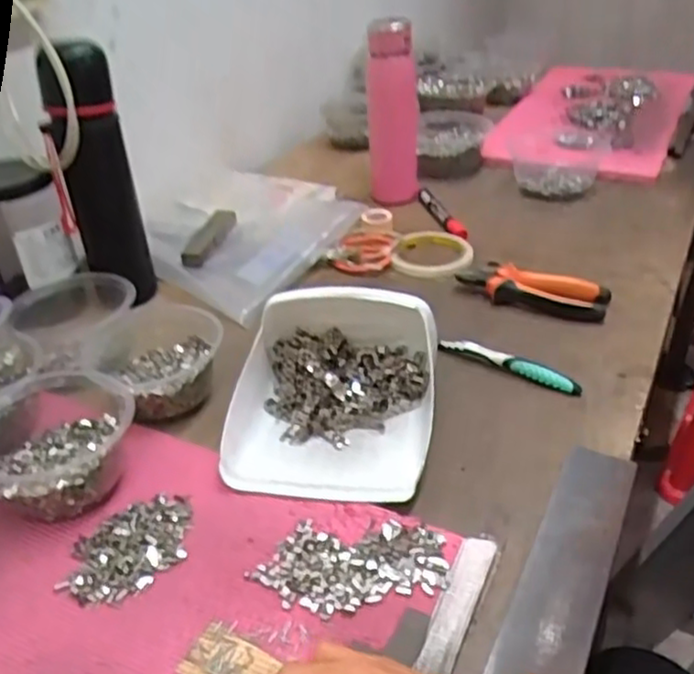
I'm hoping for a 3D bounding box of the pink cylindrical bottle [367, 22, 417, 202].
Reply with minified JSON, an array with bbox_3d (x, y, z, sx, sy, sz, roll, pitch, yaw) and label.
[{"bbox_3d":[0.059,-0.283,0.915,0.067,0.240,0.061,-3,33,2],"label":"pink cylindrical bottle"}]

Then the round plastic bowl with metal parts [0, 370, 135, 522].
[{"bbox_3d":[-0.214,0.073,0.516,0.111,0.059,0.120,-3,33,2],"label":"round plastic bowl with metal parts"}]

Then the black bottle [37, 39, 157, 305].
[{"bbox_3d":[-0.239,-0.155,0.685,0.063,0.227,0.055,-14,35,-16],"label":"black bottle"}]

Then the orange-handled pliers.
[{"bbox_3d":[0.188,-0.051,0.723,0.148,0.025,0.055,13,37,24],"label":"orange-handled pliers"}]

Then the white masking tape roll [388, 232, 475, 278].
[{"bbox_3d":[0.098,-0.095,0.820,0.092,0.020,0.096,-1,35,0],"label":"white masking tape roll"}]

